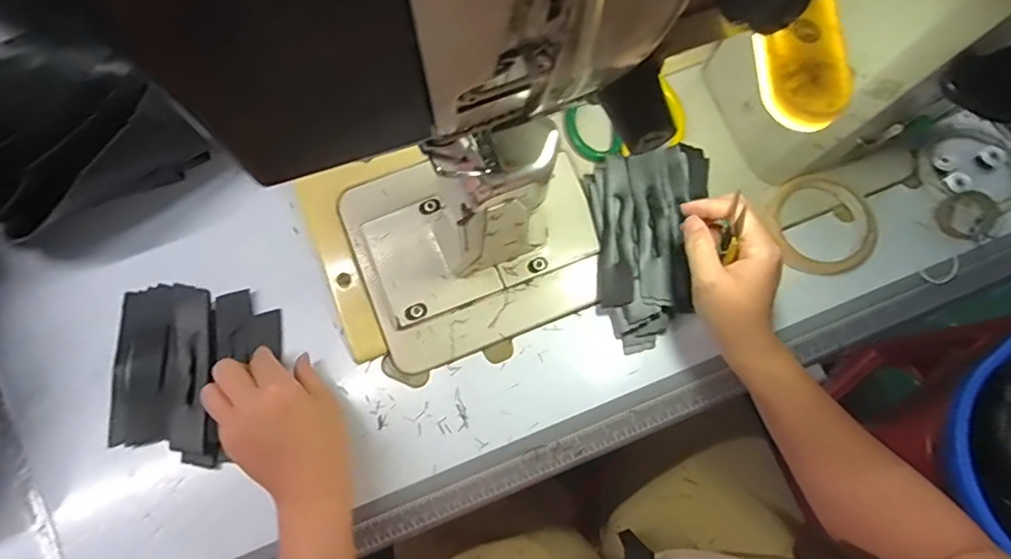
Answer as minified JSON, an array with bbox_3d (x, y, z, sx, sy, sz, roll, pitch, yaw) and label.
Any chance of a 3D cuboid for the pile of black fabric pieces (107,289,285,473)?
[{"bbox_3d":[-0.268,0.075,0.465,0.135,0.022,0.141,4,71,3],"label":"pile of black fabric pieces"}]

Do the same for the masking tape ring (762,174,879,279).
[{"bbox_3d":[0.280,-0.048,0.491,0.084,0.025,0.088,0,71,1],"label":"masking tape ring"}]

